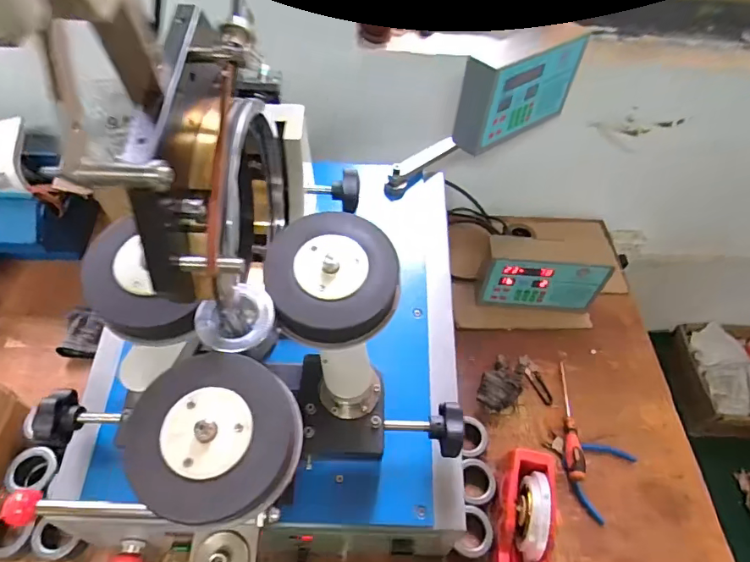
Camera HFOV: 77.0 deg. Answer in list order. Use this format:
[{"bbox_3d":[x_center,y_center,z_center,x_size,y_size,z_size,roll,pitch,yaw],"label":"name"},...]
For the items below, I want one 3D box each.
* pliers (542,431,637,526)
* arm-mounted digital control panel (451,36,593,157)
[{"bbox_3d":[0.345,0.299,0.775,0.128,0.015,0.129,36,60,21],"label":"pliers"},{"bbox_3d":[0.239,-0.312,0.770,0.223,0.135,0.058,-28,61,-22],"label":"arm-mounted digital control panel"}]

